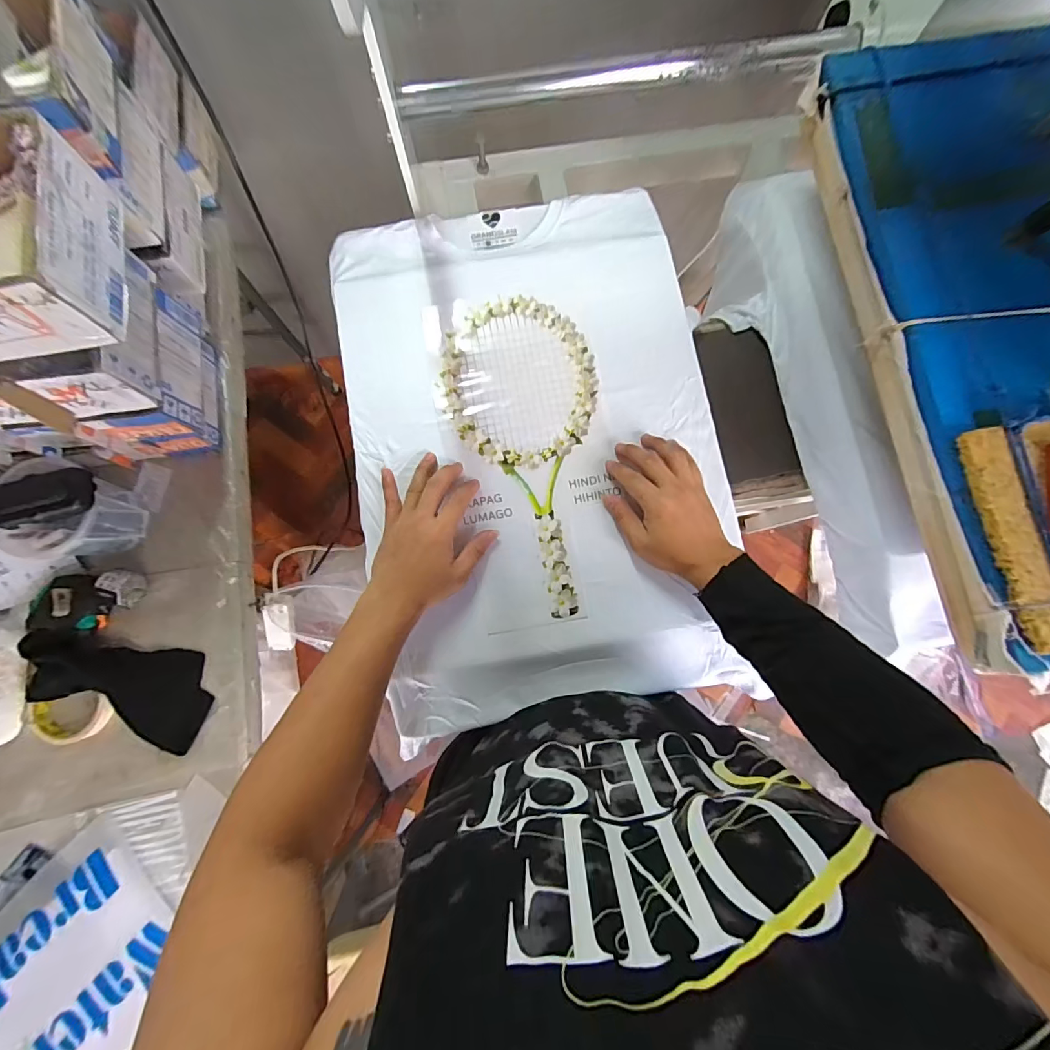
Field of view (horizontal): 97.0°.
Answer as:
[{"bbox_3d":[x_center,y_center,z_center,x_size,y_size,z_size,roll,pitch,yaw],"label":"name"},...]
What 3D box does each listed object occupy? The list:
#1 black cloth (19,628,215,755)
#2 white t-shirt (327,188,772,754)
[{"bbox_3d":[-0.508,0.205,0.578,0.218,0.034,0.119,13,81,1],"label":"black cloth"},{"bbox_3d":[0.010,-0.102,0.529,0.397,0.022,0.592,-10,81,-3],"label":"white t-shirt"}]

